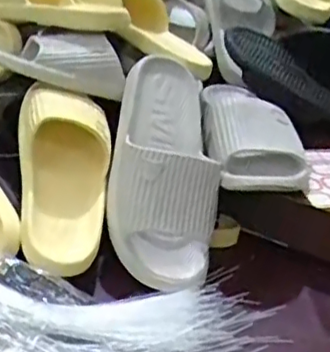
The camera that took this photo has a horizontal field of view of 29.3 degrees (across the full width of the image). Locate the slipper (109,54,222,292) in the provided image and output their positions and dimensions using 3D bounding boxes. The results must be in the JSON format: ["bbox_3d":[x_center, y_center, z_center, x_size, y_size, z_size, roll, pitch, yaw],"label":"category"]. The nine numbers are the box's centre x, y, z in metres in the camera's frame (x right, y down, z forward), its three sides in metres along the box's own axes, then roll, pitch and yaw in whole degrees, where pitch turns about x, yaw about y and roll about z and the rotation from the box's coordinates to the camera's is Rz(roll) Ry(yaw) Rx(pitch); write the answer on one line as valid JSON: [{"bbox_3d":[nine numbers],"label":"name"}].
[{"bbox_3d":[0.001,-0.020,0.696,0.118,0.067,0.282,2,63,-5],"label":"slipper"}]

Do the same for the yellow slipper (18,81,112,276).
[{"bbox_3d":[-0.106,-0.005,0.678,0.098,0.062,0.224,0,71,-9],"label":"yellow slipper"}]

